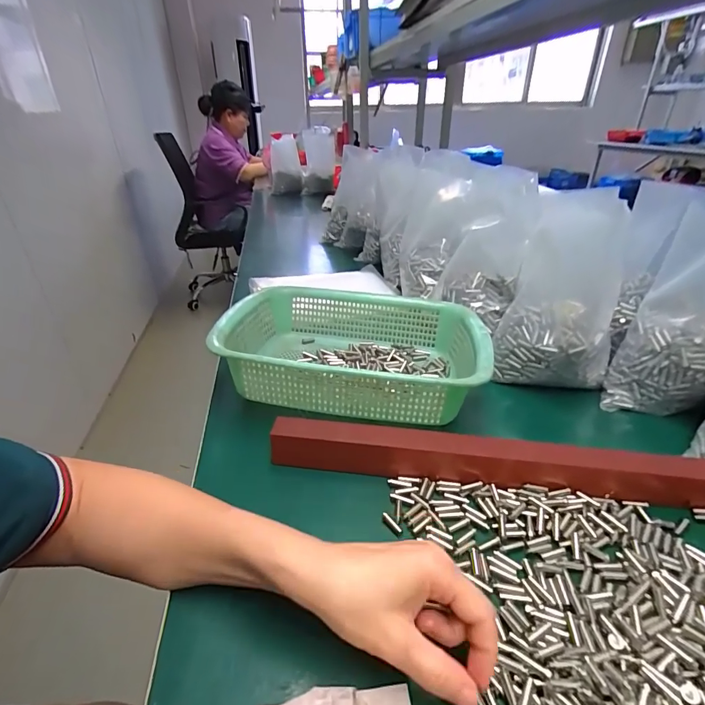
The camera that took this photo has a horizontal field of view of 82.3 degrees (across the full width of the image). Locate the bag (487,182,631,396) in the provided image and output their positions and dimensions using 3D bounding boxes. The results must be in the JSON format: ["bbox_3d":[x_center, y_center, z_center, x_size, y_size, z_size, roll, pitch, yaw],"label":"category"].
[{"bbox_3d":[0.257,-0.073,0.491,0.123,0.206,0.133,15,32,25],"label":"bag"}]

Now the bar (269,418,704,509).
[{"bbox_3d":[0.120,0.094,0.360,0.386,0.047,0.026,4,29,7],"label":"bar"}]

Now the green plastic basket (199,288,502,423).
[{"bbox_3d":[0.005,-0.004,0.492,0.296,0.080,0.221,5,29,8],"label":"green plastic basket"}]

